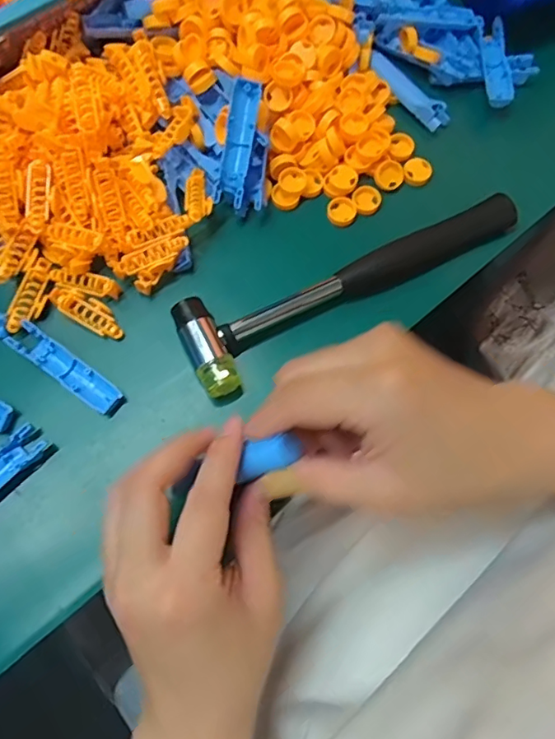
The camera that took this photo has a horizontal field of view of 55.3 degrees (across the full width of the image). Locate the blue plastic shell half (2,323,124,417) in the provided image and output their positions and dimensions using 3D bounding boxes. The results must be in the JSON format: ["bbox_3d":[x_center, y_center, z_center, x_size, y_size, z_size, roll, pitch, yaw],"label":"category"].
[{"bbox_3d":[-0.129,0.000,0.326,0.078,0.016,0.018,36,75,9],"label":"blue plastic shell half"}]

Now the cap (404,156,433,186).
[{"bbox_3d":[0.101,-0.142,0.381,0.019,0.010,0.021,16,73,4],"label":"cap"}]

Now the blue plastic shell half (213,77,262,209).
[{"bbox_3d":[-0.026,-0.147,0.344,0.018,0.008,0.077,12,101,2],"label":"blue plastic shell half"}]

